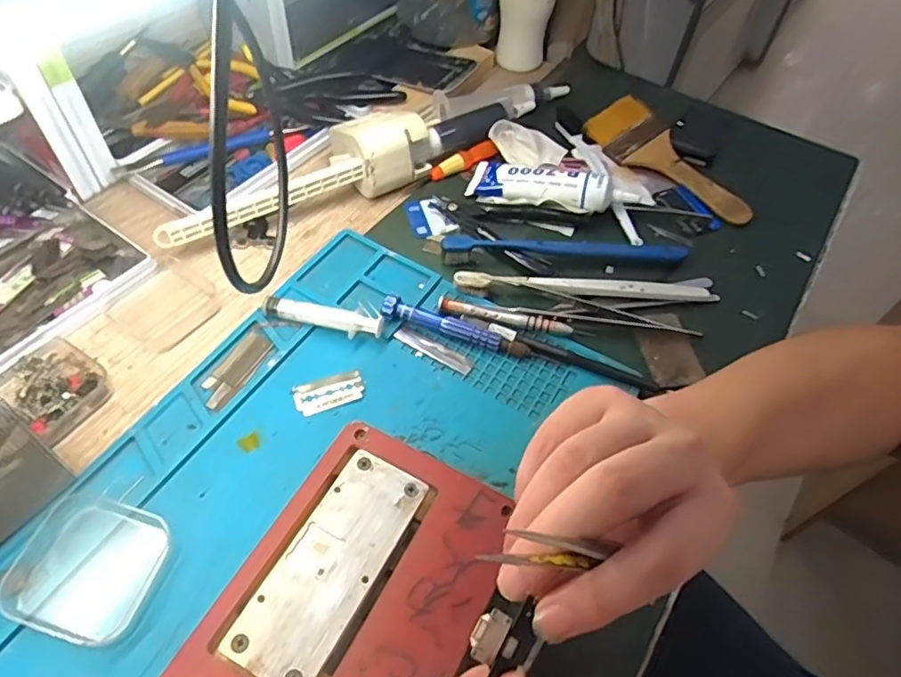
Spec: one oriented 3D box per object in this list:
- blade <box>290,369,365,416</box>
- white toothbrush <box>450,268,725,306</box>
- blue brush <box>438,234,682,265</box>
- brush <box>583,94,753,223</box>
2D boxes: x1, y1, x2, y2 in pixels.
[{"bbox_3d":[-0.076,0.033,0.373,0.043,0.004,0.023,-14,56,-16],"label":"blade"},{"bbox_3d":[0.100,-0.036,0.431,0.189,0.008,0.017,4,53,-3],"label":"white toothbrush"},{"bbox_3d":[0.089,-0.066,0.449,0.186,0.012,0.020,0,53,-5],"label":"blue brush"},{"bbox_3d":[0.189,-0.153,0.519,0.056,0.025,0.161,-25,59,-22],"label":"brush"}]

